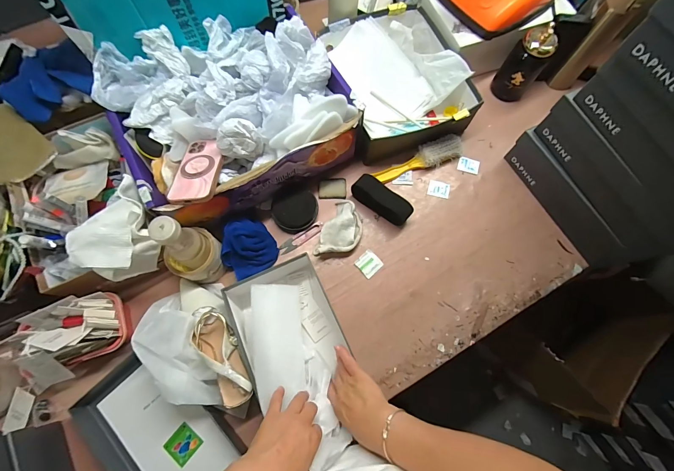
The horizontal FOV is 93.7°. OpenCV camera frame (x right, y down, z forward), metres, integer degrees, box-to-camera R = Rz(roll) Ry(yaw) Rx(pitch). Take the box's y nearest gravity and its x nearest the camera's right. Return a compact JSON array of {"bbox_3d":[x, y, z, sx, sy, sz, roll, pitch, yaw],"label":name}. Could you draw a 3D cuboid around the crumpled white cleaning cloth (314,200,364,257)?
[{"bbox_3d":[0.011,-0.011,0.628,0.075,0.046,0.125,24,73,6],"label":"crumpled white cleaning cloth"}]

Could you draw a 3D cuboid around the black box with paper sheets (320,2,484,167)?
[{"bbox_3d":[0.128,-0.339,0.703,0.266,0.103,0.322,-18,74,-7],"label":"black box with paper sheets"}]

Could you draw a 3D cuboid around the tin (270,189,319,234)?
[{"bbox_3d":[-0.084,-0.052,0.639,0.092,0.023,0.086,0,72,-1],"label":"tin"}]

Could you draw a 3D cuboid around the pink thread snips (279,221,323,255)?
[{"bbox_3d":[-0.071,0.005,0.646,0.100,0.011,0.022,-31,76,-10],"label":"pink thread snips"}]

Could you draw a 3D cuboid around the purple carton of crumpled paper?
[{"bbox_3d":[-0.194,-0.229,0.591,0.377,0.180,0.296,-30,75,-10],"label":"purple carton of crumpled paper"}]

